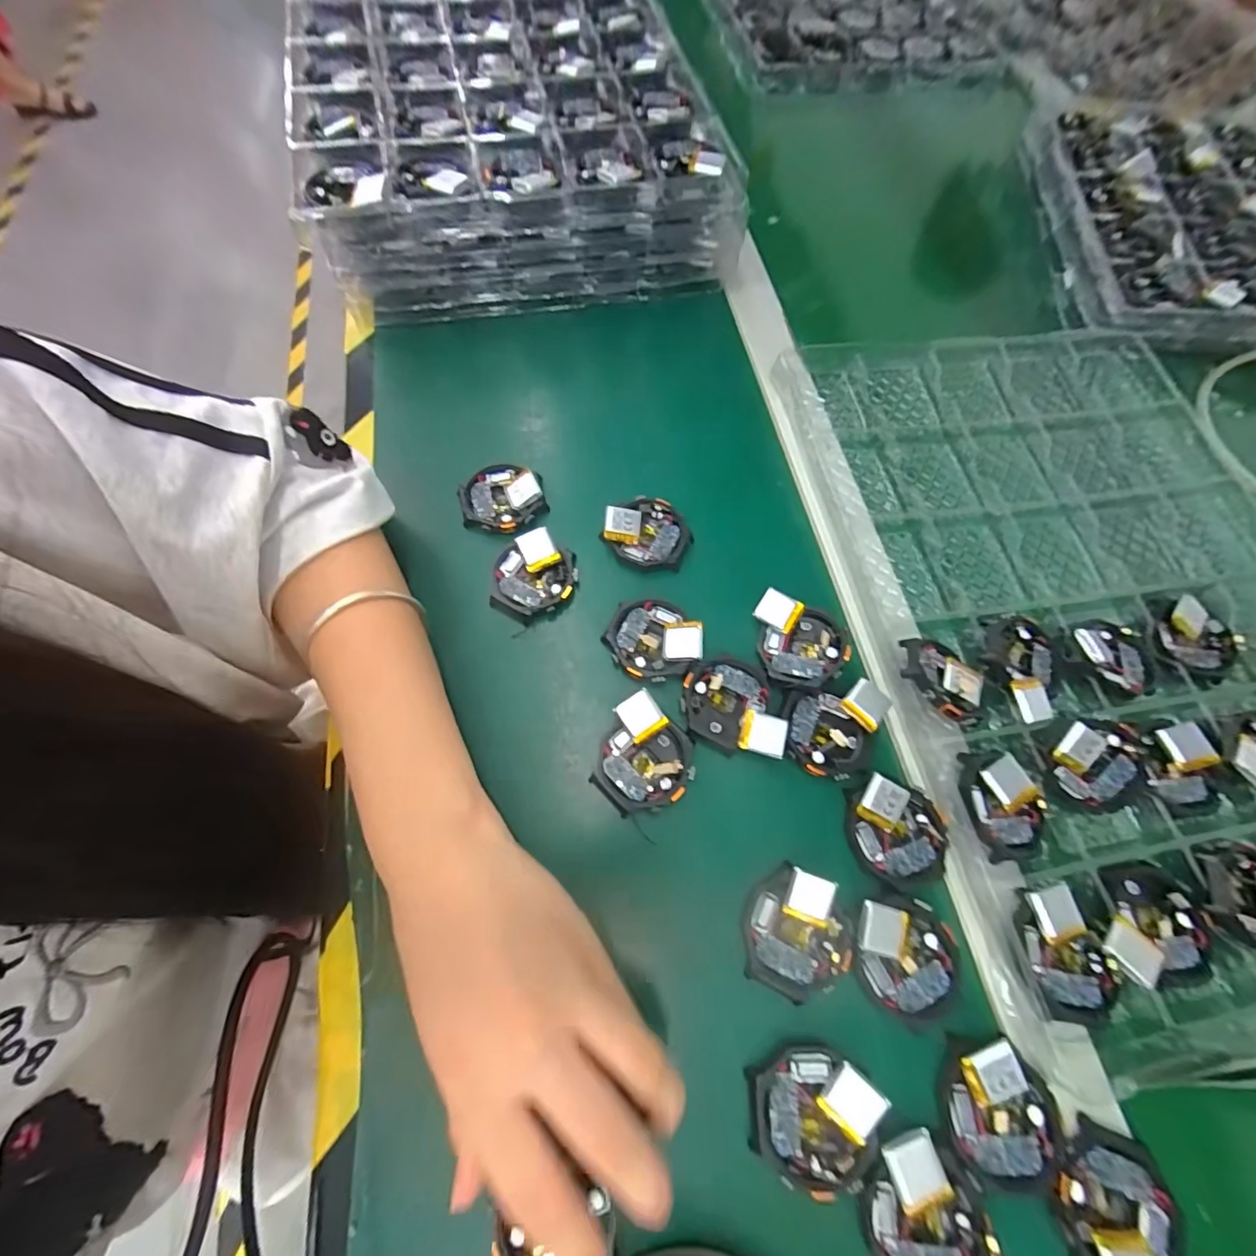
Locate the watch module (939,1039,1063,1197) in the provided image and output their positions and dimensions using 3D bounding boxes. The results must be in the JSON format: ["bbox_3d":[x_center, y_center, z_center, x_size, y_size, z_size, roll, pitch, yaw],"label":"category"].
[{"bbox_3d":[0.158,0.207,0.221,0.050,0.010,0.048,42,72,14],"label":"watch module"}]

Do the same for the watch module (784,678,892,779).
[{"bbox_3d":[0.110,0.051,0.284,0.048,0.009,0.055,25,69,8],"label":"watch module"}]

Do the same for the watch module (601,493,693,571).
[{"bbox_3d":[0.012,-0.060,0.331,0.052,0.016,0.043,23,69,7],"label":"watch module"}]

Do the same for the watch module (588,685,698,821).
[{"bbox_3d":[0.007,0.069,0.274,0.050,0.016,0.052,41,72,14],"label":"watch module"}]

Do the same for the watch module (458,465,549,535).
[{"bbox_3d":[-0.081,-0.083,0.339,0.053,0.014,0.047,-13,68,-7],"label":"watch module"}]

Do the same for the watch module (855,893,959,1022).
[{"bbox_3d":[0.129,0.152,0.244,0.045,0.010,0.048,-5,68,-4],"label":"watch module"}]

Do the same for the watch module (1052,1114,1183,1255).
[{"bbox_3d":[0.198,0.237,0.210,0.048,0.010,0.053,36,71,12],"label":"watch module"}]

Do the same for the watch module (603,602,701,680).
[{"bbox_3d":[0.013,0.006,0.303,0.046,0.015,0.052,-40,74,-16],"label":"watch module"}]

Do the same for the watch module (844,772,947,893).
[{"bbox_3d":[0.135,0.103,0.263,0.048,0.011,0.048,12,68,3],"label":"watch module"}]

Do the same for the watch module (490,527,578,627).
[{"bbox_3d":[-0.057,-0.030,0.318,0.048,0.015,0.054,26,69,8],"label":"watch module"}]

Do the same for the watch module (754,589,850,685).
[{"bbox_3d":[0.100,0.006,0.302,0.046,0.017,0.057,-4,68,-4],"label":"watch module"}]

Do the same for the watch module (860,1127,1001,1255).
[{"bbox_3d":[0.116,0.236,0.208,0.047,0.009,0.053,-33,72,-14],"label":"watch module"}]

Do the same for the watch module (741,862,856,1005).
[{"bbox_3d":[0.080,0.142,0.244,0.049,0.010,0.052,29,69,10],"label":"watch module"}]

